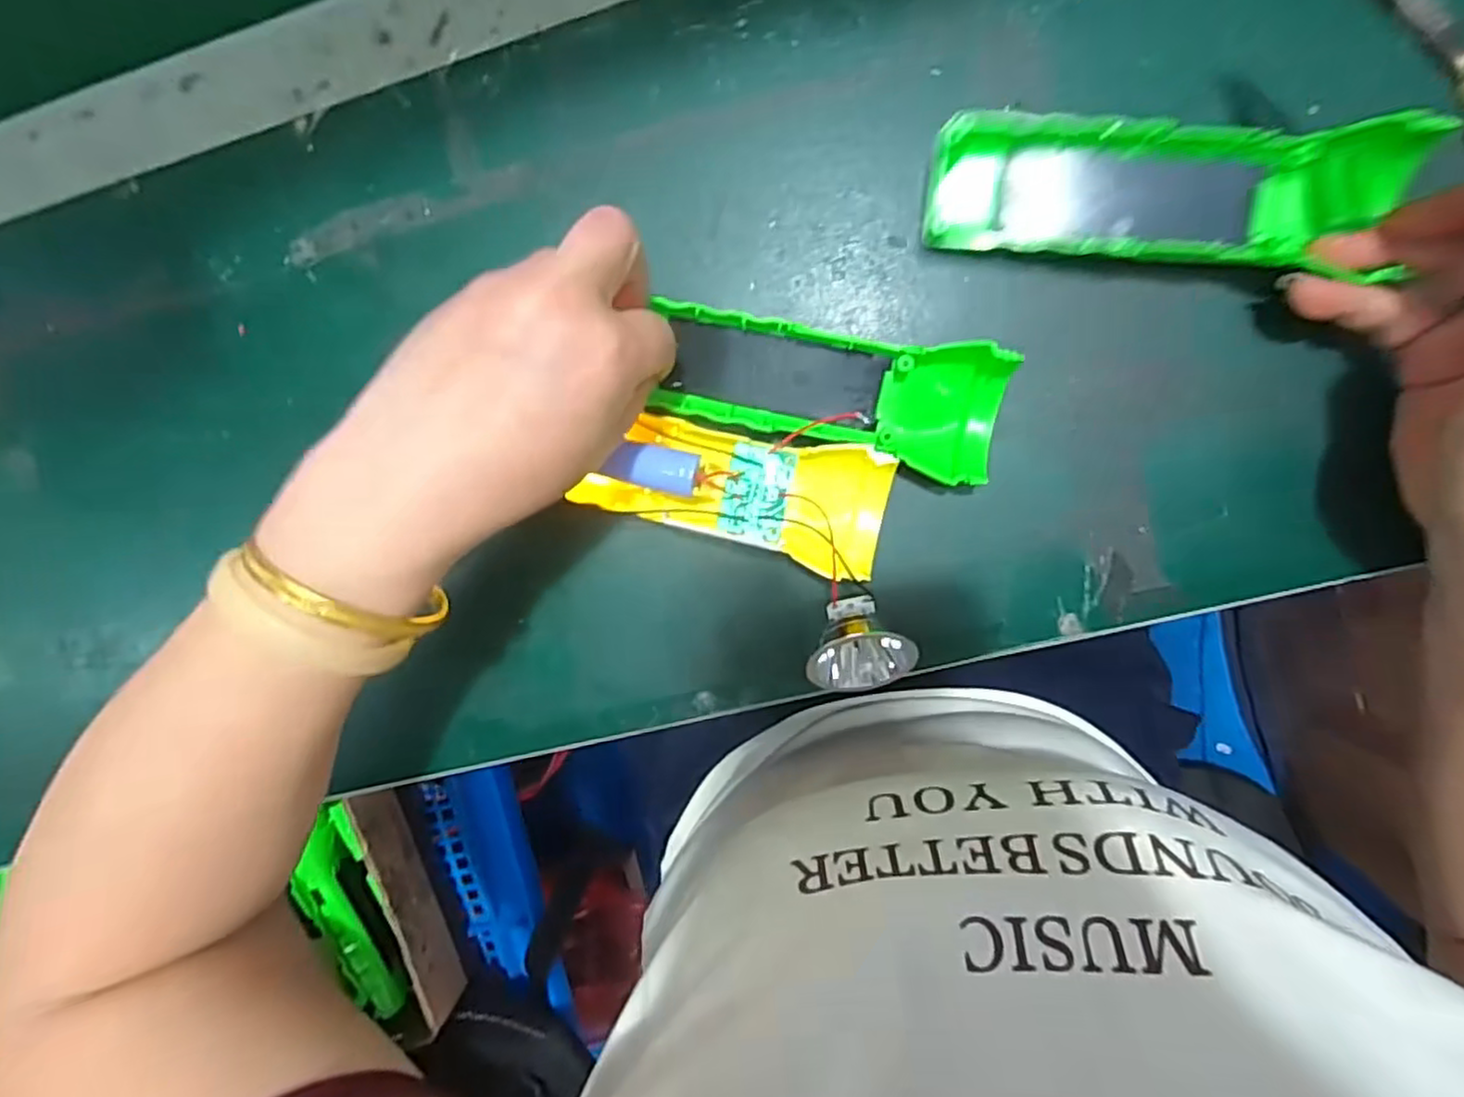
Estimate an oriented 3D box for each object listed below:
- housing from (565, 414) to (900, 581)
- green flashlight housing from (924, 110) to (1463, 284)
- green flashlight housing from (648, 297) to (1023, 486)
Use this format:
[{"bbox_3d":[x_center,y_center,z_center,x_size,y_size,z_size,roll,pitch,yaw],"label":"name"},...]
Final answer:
[{"bbox_3d":[0.002,-0.023,0.283,0.123,0.032,0.051,9,99,-5],"label":"housing"},{"bbox_3d":[0.159,-0.130,0.254,0.165,0.026,0.048,4,98,7],"label":"green flashlight housing"},{"bbox_3d":[0.039,-0.063,0.278,0.136,0.035,0.048,12,99,3],"label":"green flashlight housing"}]

